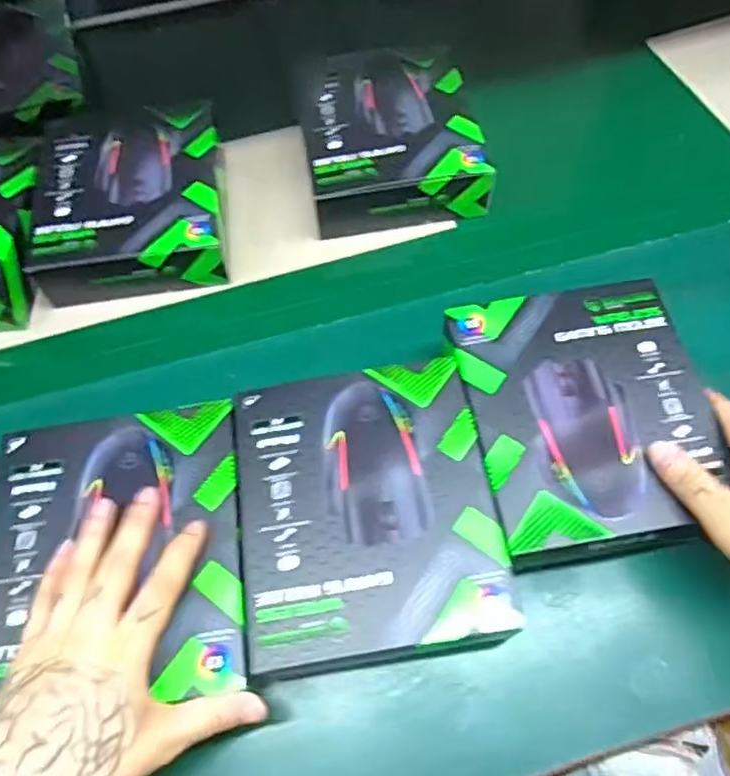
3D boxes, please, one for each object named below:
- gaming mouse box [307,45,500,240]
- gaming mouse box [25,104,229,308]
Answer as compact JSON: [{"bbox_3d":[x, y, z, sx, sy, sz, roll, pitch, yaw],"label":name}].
[{"bbox_3d":[0.027,-0.228,0.591,0.153,0.065,0.183,-7,62,-1],"label":"gaming mouse box"},{"bbox_3d":[-0.207,-0.171,0.573,0.159,0.059,0.177,-7,62,-1],"label":"gaming mouse box"}]

